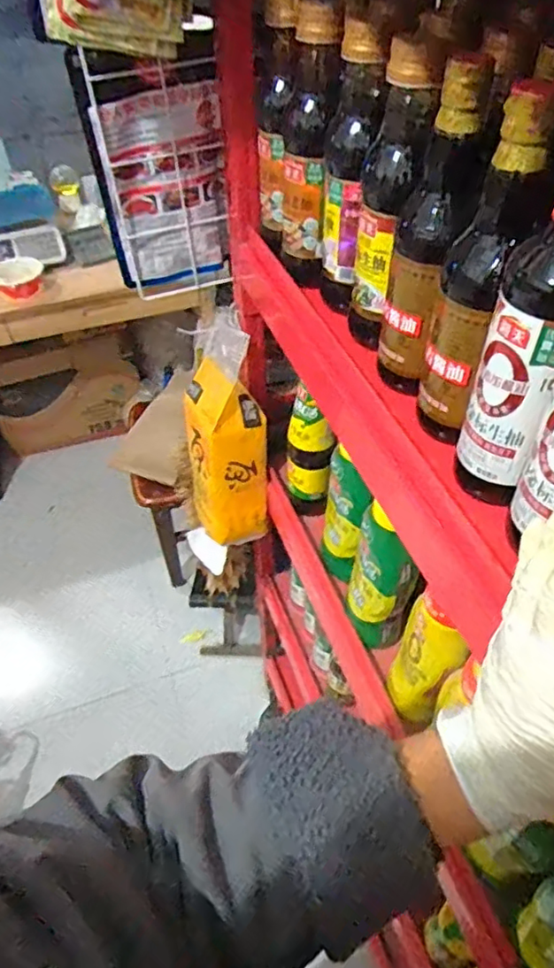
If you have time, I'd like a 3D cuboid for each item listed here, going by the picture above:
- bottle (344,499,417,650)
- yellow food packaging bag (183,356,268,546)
[{"bbox_3d":[0.117,0.106,0.687,0.068,0.215,0.068,9,49,10],"label":"bottle"},{"bbox_3d":[-0.079,-0.045,0.928,0.114,0.285,0.126,-10,48,-7],"label":"yellow food packaging bag"}]

